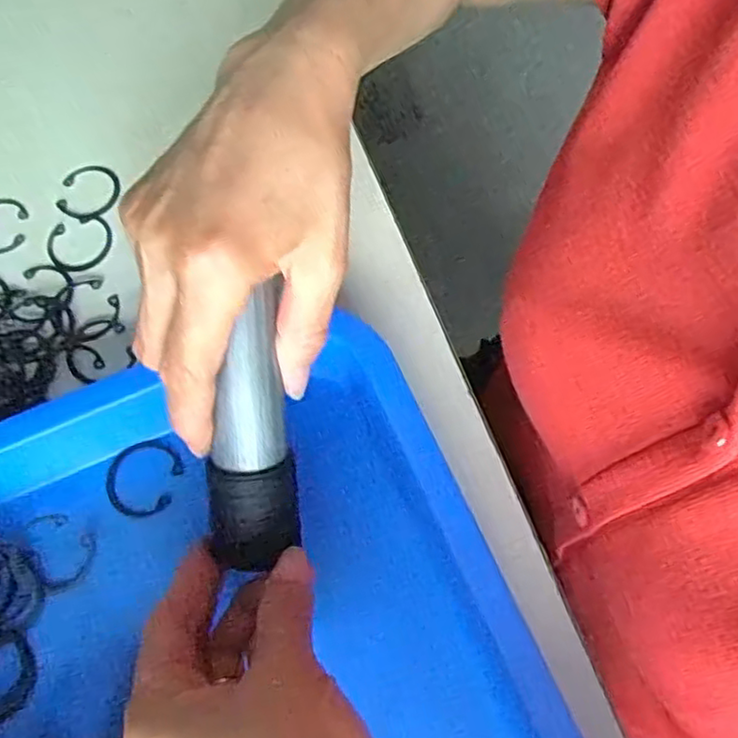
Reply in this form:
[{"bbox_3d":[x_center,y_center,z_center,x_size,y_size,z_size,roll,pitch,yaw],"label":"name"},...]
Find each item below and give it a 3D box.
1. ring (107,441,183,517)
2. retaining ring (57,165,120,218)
[{"bbox_3d":[-0.108,0.052,0.312,0.037,0.004,0.034,-1,69,3],"label":"ring"},{"bbox_3d":[-0.162,-0.104,0.378,0.032,0.007,0.037,6,75,4],"label":"retaining ring"}]

